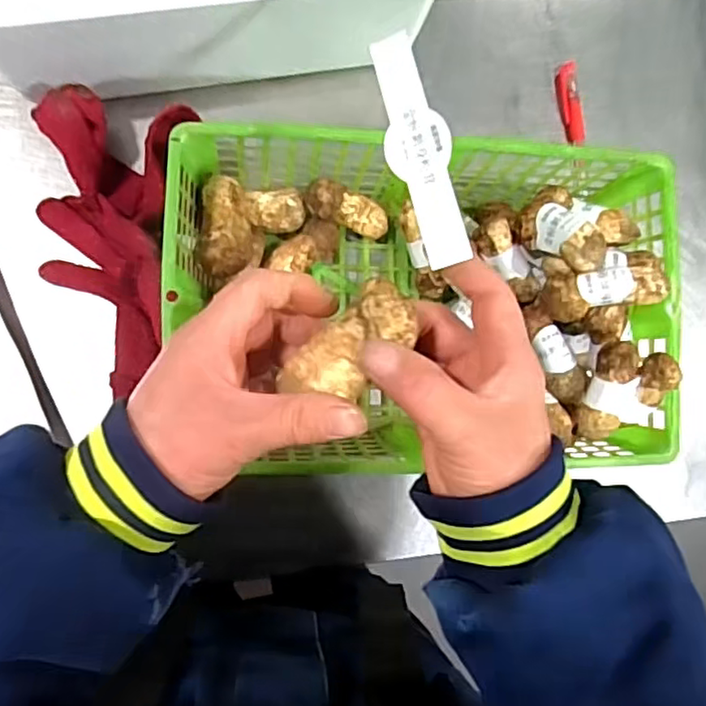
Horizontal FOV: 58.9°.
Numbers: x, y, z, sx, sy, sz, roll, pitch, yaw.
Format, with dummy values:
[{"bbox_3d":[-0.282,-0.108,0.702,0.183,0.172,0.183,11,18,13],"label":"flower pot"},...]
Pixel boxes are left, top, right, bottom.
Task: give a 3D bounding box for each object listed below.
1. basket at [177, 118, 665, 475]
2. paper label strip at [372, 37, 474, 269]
[{"bbox_3d":[0.048,-0.034,0.456,0.340,0.107,0.217,0,90,-9],"label":"basket"},{"bbox_3d":[0.032,-0.101,0.308,0.030,0.004,0.120,-13,79,17],"label":"paper label strip"}]

